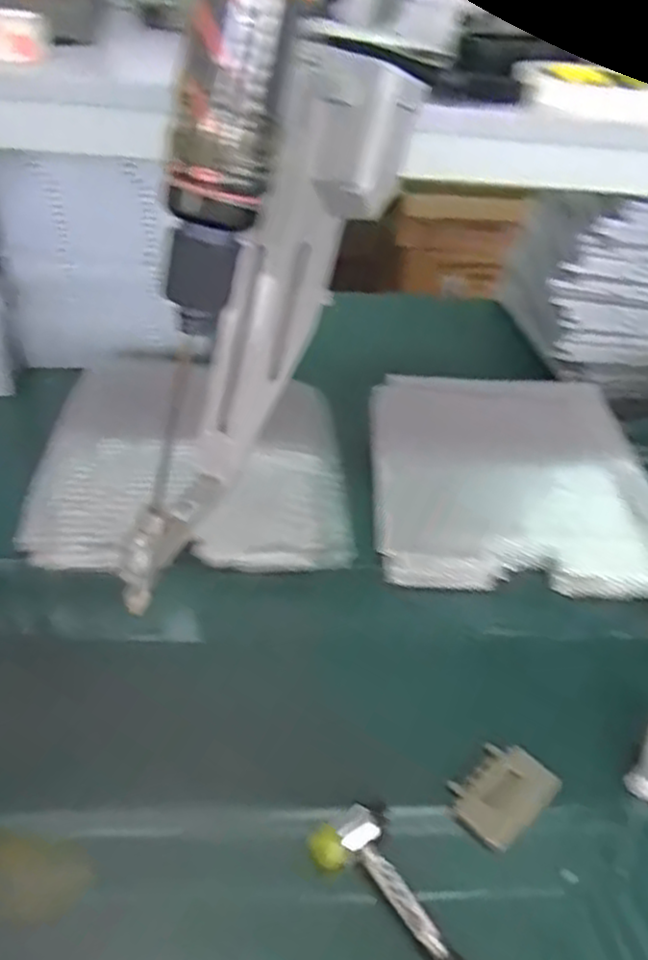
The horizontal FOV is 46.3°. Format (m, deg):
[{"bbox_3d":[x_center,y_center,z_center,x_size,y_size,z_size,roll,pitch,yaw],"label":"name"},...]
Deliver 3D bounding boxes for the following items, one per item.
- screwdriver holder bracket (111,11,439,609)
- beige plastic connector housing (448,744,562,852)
[{"bbox_3d":[-0.025,-0.060,0.321,0.029,0.230,0.084,33,14,31],"label":"screwdriver holder bracket"},{"bbox_3d":[0.142,0.253,0.611,0.062,0.015,0.089,33,45,31],"label":"beige plastic connector housing"}]

